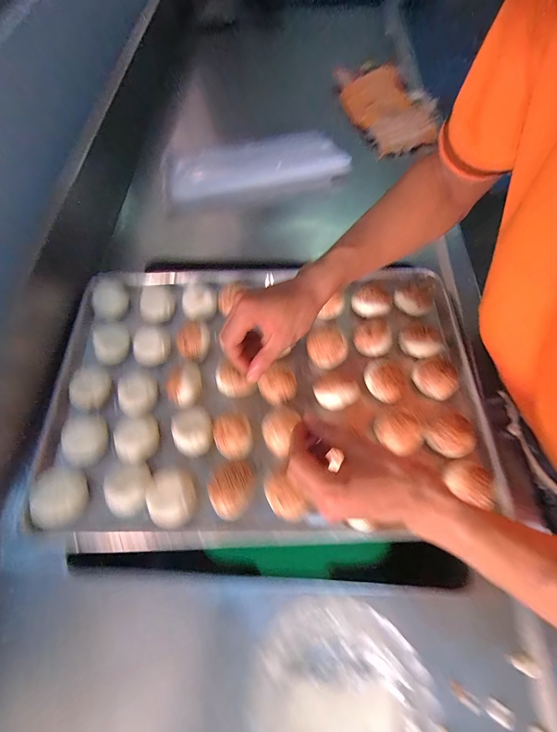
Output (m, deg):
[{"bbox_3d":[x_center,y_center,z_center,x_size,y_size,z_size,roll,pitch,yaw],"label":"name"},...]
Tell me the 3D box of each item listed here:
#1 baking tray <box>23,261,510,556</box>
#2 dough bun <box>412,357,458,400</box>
[{"bbox_3d":[-0.018,0.025,0.467,0.591,0.051,0.405,-1,65,1],"label":"baking tray"},{"bbox_3d":[0.224,0.016,0.459,0.055,0.035,0.054,-1,65,1],"label":"dough bun"}]

